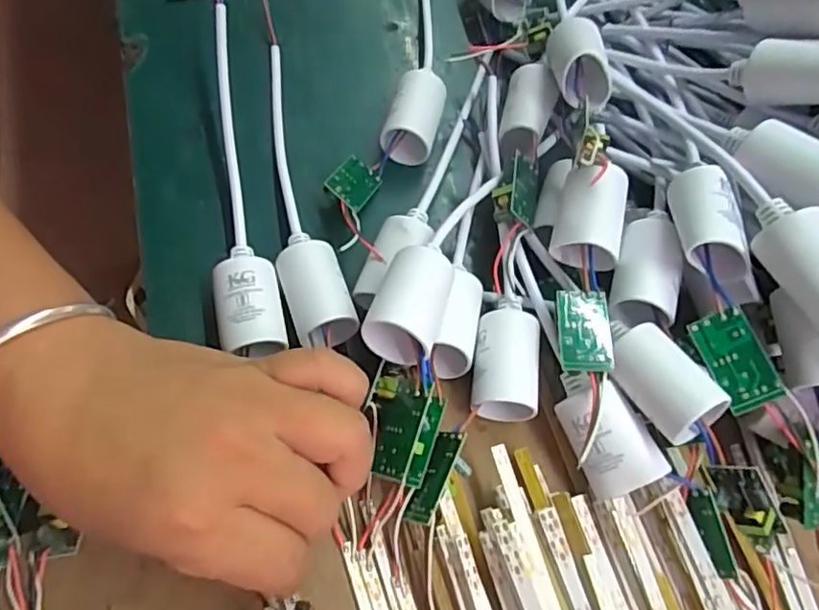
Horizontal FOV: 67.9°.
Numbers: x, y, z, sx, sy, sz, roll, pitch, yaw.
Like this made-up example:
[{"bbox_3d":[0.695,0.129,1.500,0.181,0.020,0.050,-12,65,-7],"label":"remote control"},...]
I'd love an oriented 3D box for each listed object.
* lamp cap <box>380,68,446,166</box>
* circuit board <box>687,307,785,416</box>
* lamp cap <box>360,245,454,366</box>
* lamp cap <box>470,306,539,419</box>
[{"bbox_3d":[0.003,-0.102,0.326,0.026,0.026,0.048,14,66,3],"label":"lamp cap"},{"bbox_3d":[0.127,0.022,0.237,0.021,0.006,0.038,-27,79,17],"label":"circuit board"},{"bbox_3d":[0.000,0.001,0.254,0.028,0.028,0.046,19,66,3],"label":"lamp cap"},{"bbox_3d":[0.042,0.026,0.267,0.027,0.023,0.045,6,66,-1],"label":"lamp cap"}]

